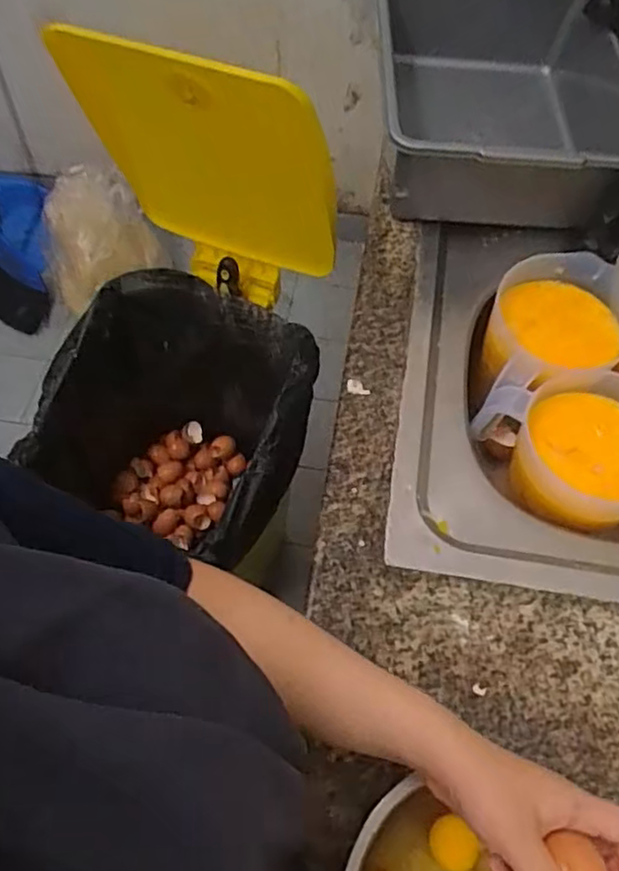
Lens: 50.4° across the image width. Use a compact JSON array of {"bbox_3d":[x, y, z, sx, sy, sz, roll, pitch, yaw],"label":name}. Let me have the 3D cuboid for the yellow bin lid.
[{"bbox_3d":[-0.121,-0.303,0.835,0.295,0.422,0.048,16,75,9],"label":"yellow bin lid"}]

